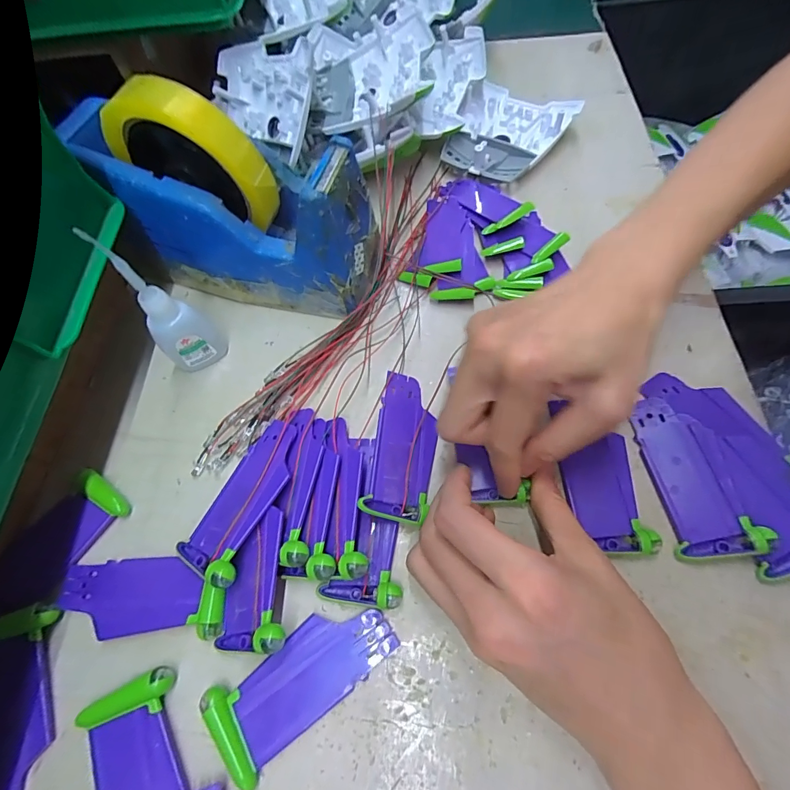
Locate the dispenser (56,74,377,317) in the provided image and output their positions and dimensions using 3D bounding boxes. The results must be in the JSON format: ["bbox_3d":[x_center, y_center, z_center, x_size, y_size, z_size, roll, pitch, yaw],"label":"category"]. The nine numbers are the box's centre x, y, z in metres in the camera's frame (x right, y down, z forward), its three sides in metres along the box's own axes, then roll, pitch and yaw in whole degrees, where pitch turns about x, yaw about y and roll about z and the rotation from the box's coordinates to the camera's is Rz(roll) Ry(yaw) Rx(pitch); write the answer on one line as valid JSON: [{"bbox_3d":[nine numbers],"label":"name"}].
[{"bbox_3d":[-0.101,-0.127,0.265,0.162,0.122,0.072,11,66,9],"label":"dispenser"}]

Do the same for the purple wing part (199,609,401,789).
[{"bbox_3d":[-0.045,0.136,0.198,0.088,0.010,0.039,-37,68,-13],"label":"purple wing part"}]

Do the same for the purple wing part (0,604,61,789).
[{"bbox_3d":[-0.188,0.155,0.197,0.039,0.011,0.087,-15,65,-4],"label":"purple wing part"}]

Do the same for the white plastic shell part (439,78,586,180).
[{"bbox_3d":[0.094,-0.228,0.357,0.091,0.027,0.104,29,70,16],"label":"white plastic shell part"}]

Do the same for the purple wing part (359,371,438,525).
[{"bbox_3d":[0.006,0.029,0.244,0.036,0.010,0.089,15,61,-10],"label":"purple wing part"}]

